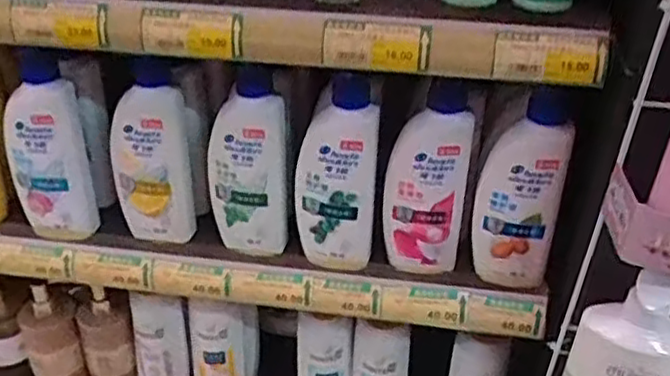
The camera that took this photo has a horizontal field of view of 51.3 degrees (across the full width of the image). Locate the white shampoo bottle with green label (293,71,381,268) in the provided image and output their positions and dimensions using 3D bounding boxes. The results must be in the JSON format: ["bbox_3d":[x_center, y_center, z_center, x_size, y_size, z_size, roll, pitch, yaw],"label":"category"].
[{"bbox_3d":[0.001,-0.013,0.672,0.079,0.191,0.040,5,35,4],"label":"white shampoo bottle with green label"}]

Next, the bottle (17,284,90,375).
[{"bbox_3d":[-0.357,0.199,0.887,0.062,0.161,0.063,-16,38,-24],"label":"bottle"}]

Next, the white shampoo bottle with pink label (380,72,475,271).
[{"bbox_3d":[0.087,-0.011,0.661,0.076,0.197,0.037,2,35,0],"label":"white shampoo bottle with pink label"}]

